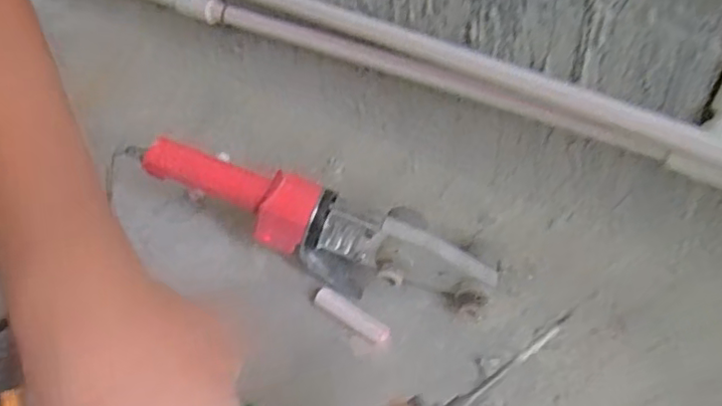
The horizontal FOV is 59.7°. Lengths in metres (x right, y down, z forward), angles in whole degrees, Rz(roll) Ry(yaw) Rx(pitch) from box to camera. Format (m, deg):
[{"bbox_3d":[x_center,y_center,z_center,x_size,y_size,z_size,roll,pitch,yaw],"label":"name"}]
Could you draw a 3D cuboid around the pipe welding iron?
[{"bbox_3d":[-0.042,0.024,0.593,0.341,0.104,0.061,22,50,-1],"label":"pipe welding iron"}]

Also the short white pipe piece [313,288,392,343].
[{"bbox_3d":[-0.010,0.108,0.597,0.083,0.013,0.014,26,55,28],"label":"short white pipe piece"}]

